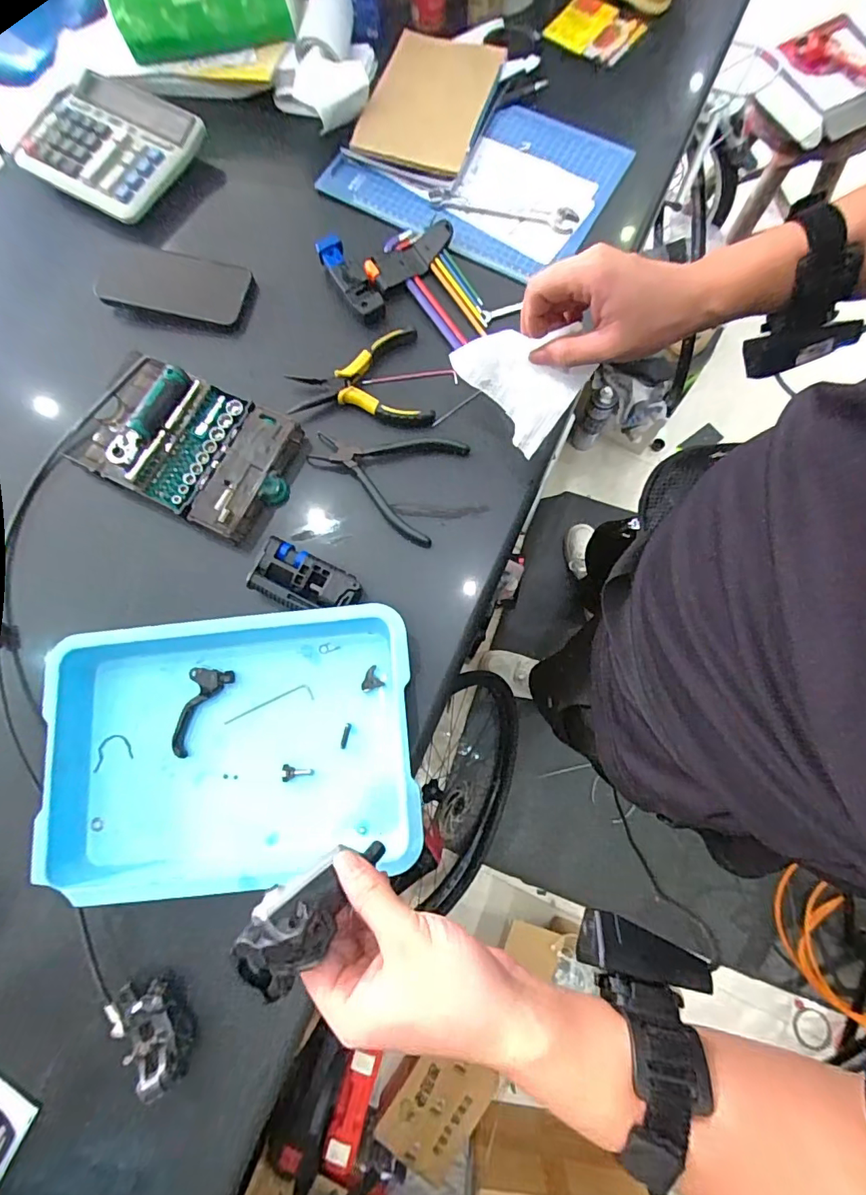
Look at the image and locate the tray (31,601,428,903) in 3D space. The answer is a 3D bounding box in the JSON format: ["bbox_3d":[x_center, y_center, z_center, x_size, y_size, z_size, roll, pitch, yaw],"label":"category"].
[{"bbox_3d":[-0.178,0.130,0.438,0.314,0.047,0.219,-5,80,-1],"label":"tray"}]

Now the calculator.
[{"bbox_3d":[-0.376,-0.536,0.576,0.179,0.025,0.154,34,81,6],"label":"calculator"}]

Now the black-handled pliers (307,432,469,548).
[{"bbox_3d":[-0.052,-0.130,0.501,0.147,0.011,0.112,23,80,4],"label":"black-handled pliers"}]

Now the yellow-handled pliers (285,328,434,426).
[{"bbox_3d":[-0.078,-0.223,0.514,0.137,0.011,0.107,-12,80,-2],"label":"yellow-handled pliers"}]

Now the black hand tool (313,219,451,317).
[{"bbox_3d":[-0.046,-0.380,0.540,0.136,0.017,0.090,-34,81,-6],"label":"black hand tool"}]

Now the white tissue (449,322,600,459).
[{"bbox_3d":[0.074,-0.202,0.434,0.053,0.090,0.123,-40,82,-7],"label":"white tissue"}]

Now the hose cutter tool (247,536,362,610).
[{"bbox_3d":[-0.120,-0.013,0.471,0.099,0.026,0.052,24,80,4],"label":"hose cutter tool"}]

